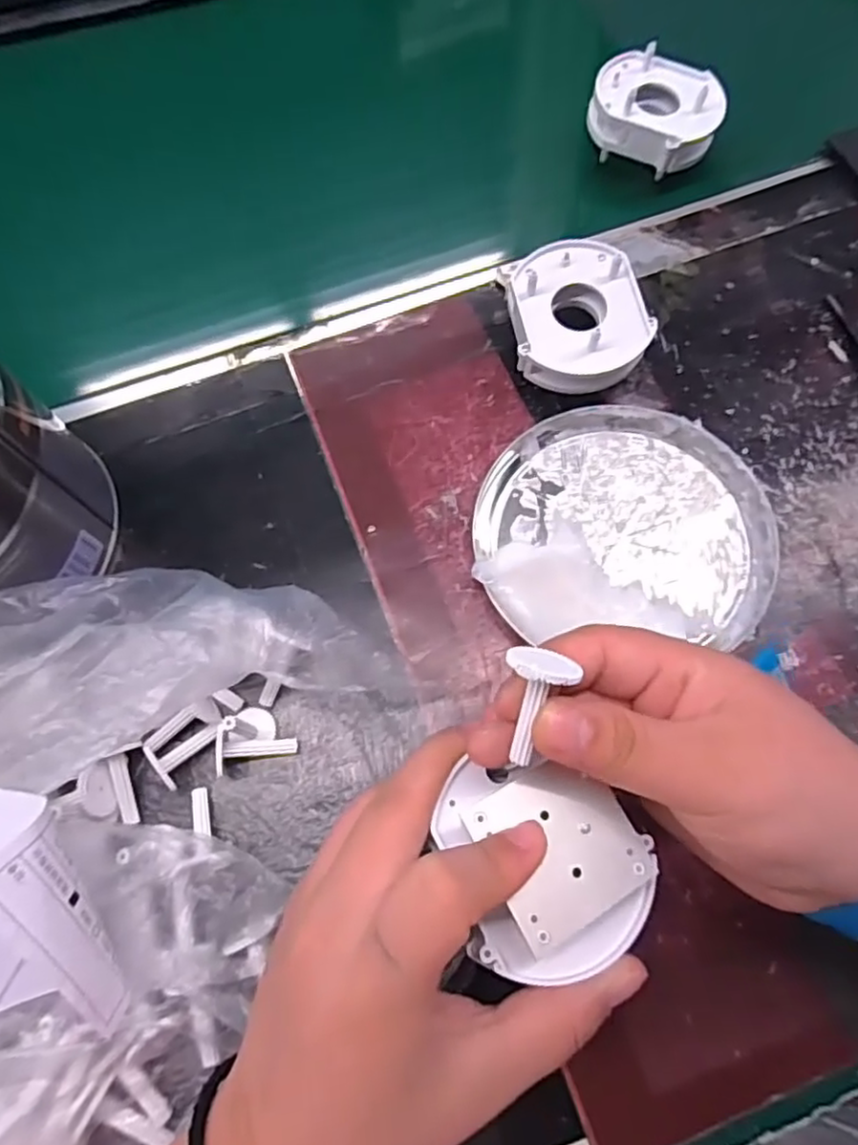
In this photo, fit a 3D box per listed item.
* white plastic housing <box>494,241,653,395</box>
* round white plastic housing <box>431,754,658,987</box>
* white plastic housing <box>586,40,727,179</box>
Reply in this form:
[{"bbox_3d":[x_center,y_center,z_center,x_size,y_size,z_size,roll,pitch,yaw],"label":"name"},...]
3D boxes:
[{"bbox_3d":[0.070,-0.118,0.317,0.065,0.038,0.071,-9,69,0],"label":"white plastic housing"},{"bbox_3d":[0.036,0.086,0.190,0.063,0.025,0.057,-4,73,1],"label":"round white plastic housing"},{"bbox_3d":[0.127,-0.258,0.369,0.069,0.032,0.060,26,72,12],"label":"white plastic housing"}]

